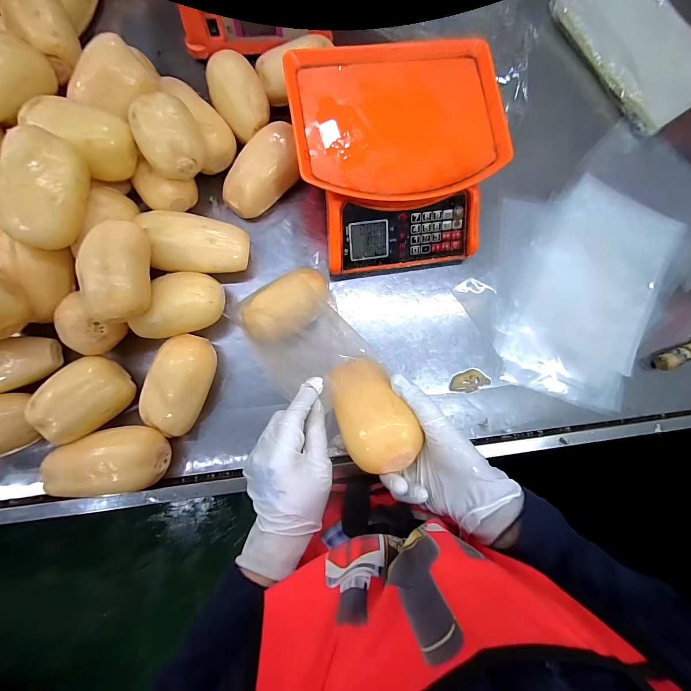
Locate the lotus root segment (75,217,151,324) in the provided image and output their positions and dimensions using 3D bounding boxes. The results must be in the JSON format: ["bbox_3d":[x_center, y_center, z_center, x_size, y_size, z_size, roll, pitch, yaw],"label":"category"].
[{"bbox_3d":[-0.283,-0.093,0.403,0.060,0.051,0.130,-6,84,-6],"label":"lotus root segment"}]

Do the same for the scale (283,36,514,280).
[{"bbox_3d":[0.075,-0.270,0.492,0.286,0.121,0.286,-9,85,-5],"label":"scale"}]

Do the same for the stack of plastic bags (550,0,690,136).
[{"bbox_3d":[0.522,-0.539,0.580,0.177,0.031,0.293,-35,88,-8],"label":"stack of plastic bags"}]

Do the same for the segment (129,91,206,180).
[{"bbox_3d":[-0.237,-0.277,0.450,0.082,0.077,0.090,-36,88,-8],"label":"segment"}]

